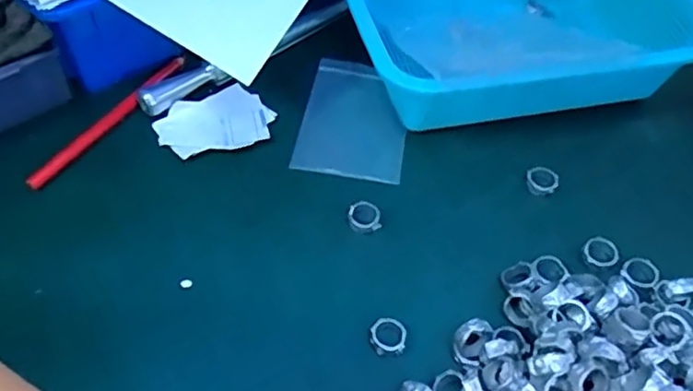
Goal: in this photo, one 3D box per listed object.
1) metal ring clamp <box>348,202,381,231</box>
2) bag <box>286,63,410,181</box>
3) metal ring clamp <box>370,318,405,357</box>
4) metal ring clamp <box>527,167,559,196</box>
[{"bbox_3d":[0.012,0.013,0.416,0.021,0.008,0.018,-5,53,-4],"label":"metal ring clamp"},{"bbox_3d":[0.008,-0.061,0.484,0.079,0.007,0.122,9,51,4],"label":"bag"},{"bbox_3d":[0.025,0.082,0.368,0.021,0.004,0.023,0,53,0],"label":"metal ring clamp"},{"bbox_3d":[0.139,-0.011,0.444,0.022,0.010,0.020,0,53,0],"label":"metal ring clamp"}]

